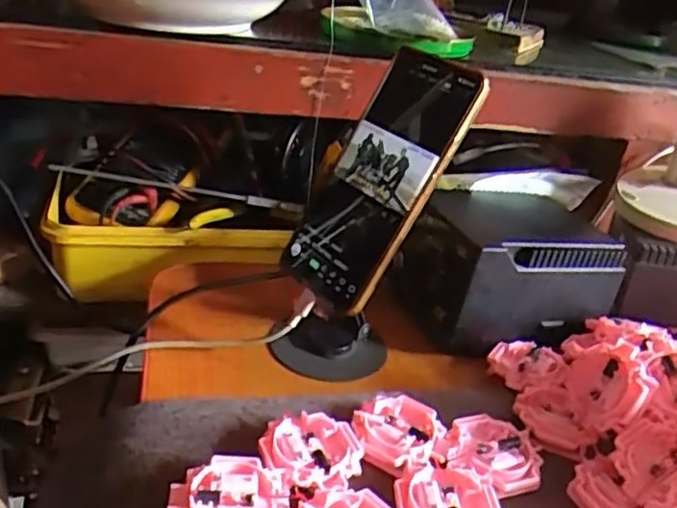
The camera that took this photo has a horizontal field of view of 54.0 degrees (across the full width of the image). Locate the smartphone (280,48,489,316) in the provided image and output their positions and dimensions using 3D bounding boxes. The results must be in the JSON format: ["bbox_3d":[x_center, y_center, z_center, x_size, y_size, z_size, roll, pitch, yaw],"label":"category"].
[{"bbox_3d":[0.025,-0.048,0.423,0.077,0.168,0.014,33,5,40],"label":"smartphone"}]

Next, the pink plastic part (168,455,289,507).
[{"bbox_3d":[-0.052,0.122,0.318,0.053,0.017,0.050,7,28,-4],"label":"pink plastic part"}]

